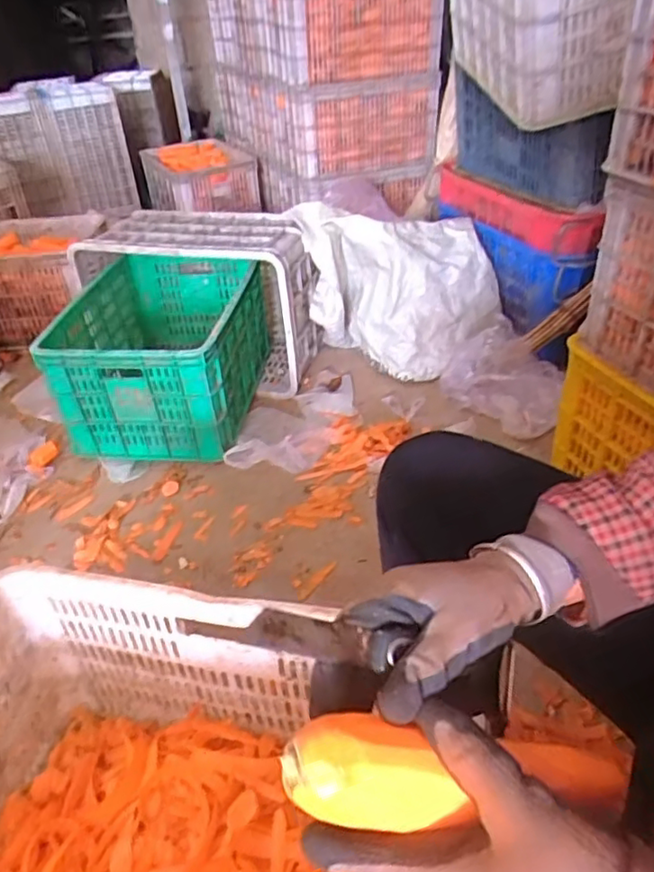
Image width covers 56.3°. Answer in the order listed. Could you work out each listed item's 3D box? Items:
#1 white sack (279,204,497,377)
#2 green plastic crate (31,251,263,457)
[{"bbox_3d":[0.167,-0.336,1.446,0.468,0.350,0.207,-1,36,4],"label":"white sack"},{"bbox_3d":[-0.352,-0.211,1.393,0.368,0.258,0.542,-1,36,4],"label":"green plastic crate"}]

